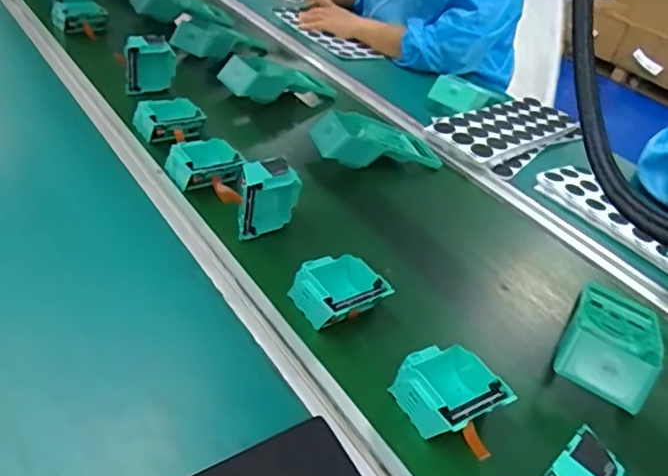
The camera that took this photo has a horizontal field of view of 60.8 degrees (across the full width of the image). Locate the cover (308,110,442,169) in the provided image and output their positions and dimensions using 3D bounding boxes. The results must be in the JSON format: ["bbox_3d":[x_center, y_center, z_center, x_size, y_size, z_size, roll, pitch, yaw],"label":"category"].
[{"bbox_3d":[0.066,-0.138,0.828,0.192,0.051,0.099,-6,39,-25],"label":"cover"}]

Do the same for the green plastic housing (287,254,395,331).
[{"bbox_3d":[0.001,0.053,0.558,0.074,0.042,0.079,-18,45,-37],"label":"green plastic housing"}]

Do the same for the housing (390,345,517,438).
[{"bbox_3d":[0.101,0.130,0.489,0.099,0.042,0.080,-15,43,-32],"label":"housing"}]

